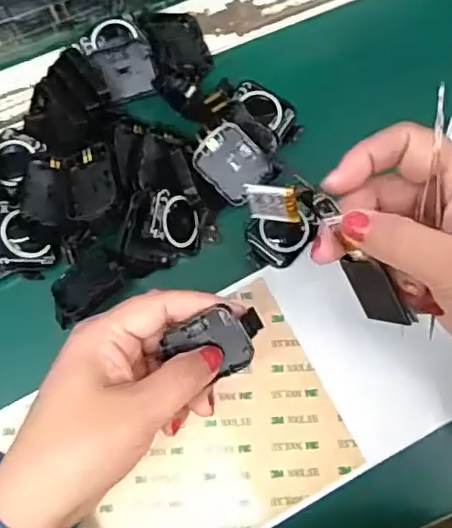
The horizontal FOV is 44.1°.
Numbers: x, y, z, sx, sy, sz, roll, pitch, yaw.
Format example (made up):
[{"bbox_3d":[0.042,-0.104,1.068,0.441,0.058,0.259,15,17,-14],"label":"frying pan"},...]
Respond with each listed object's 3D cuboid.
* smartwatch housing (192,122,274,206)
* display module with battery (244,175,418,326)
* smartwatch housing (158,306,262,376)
[{"bbox_3d":[0.004,-0.057,0.319,0.040,0.010,0.034,41,100,-5],"label":"smartwatch housing"},{"bbox_3d":[0.047,-0.006,0.259,0.024,0.029,0.091,-39,89,-6],"label":"display module with battery"},{"bbox_3d":[-0.004,0.039,0.268,0.046,0.012,0.029,-21,80,-3],"label":"smartwatch housing"}]

